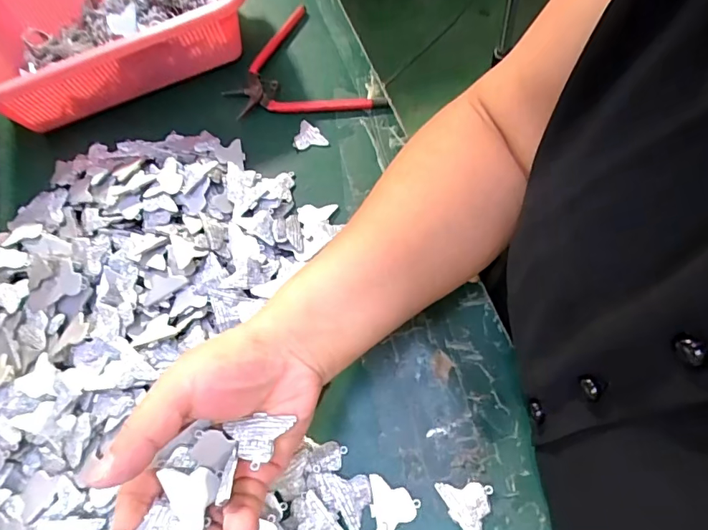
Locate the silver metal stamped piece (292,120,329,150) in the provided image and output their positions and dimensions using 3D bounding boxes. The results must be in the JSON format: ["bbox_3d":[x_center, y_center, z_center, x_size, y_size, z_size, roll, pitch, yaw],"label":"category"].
[{"bbox_3d":[-0.040,-0.114,0.408,0.029,0.004,0.031,-12,61,-3],"label":"silver metal stamped piece"}]

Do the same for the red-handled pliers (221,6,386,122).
[{"bbox_3d":[-0.046,-0.191,0.438,0.141,0.017,0.126,-3,61,2],"label":"red-handled pliers"}]

